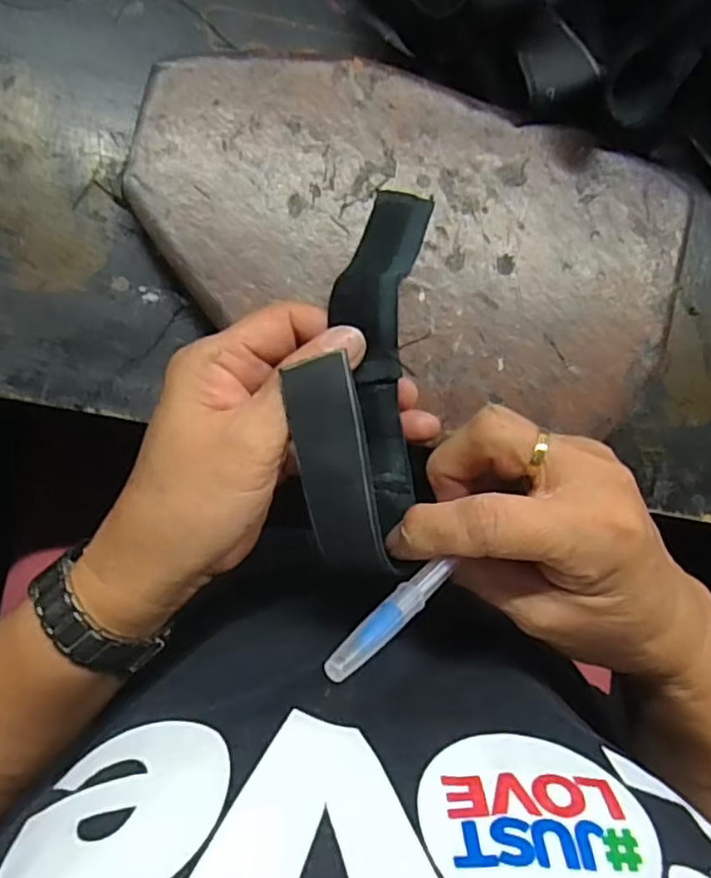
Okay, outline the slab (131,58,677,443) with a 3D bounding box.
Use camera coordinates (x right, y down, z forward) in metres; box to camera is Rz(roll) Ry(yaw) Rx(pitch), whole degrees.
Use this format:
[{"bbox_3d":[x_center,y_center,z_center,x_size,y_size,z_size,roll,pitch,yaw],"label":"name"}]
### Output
[{"bbox_3d":[0.031,-0.096,0.311,0.265,0.022,0.146,12,88,-10],"label":"slab"}]

